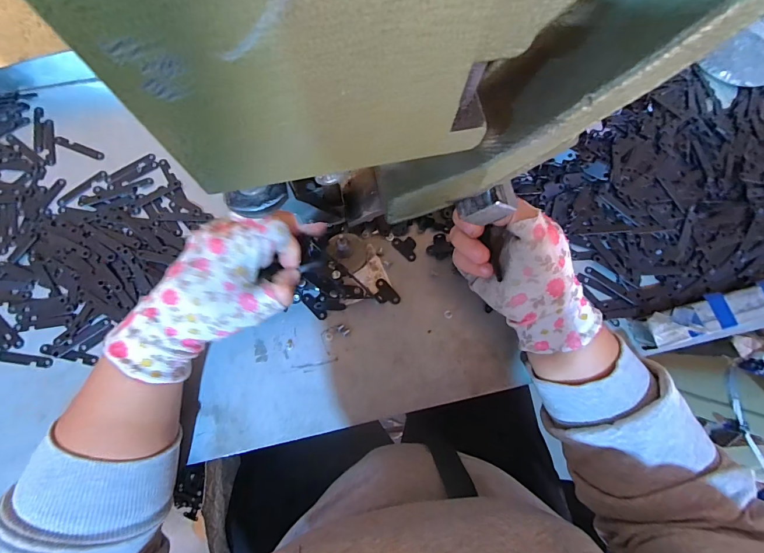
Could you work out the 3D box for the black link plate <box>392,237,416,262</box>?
[{"bbox_3d":[0.025,-0.030,0.358,0.028,0.005,0.018,42,79,7],"label":"black link plate"}]

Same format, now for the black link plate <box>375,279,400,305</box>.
[{"bbox_3d":[0.006,0.014,0.346,0.023,0.007,0.023,1,77,-3],"label":"black link plate"}]

